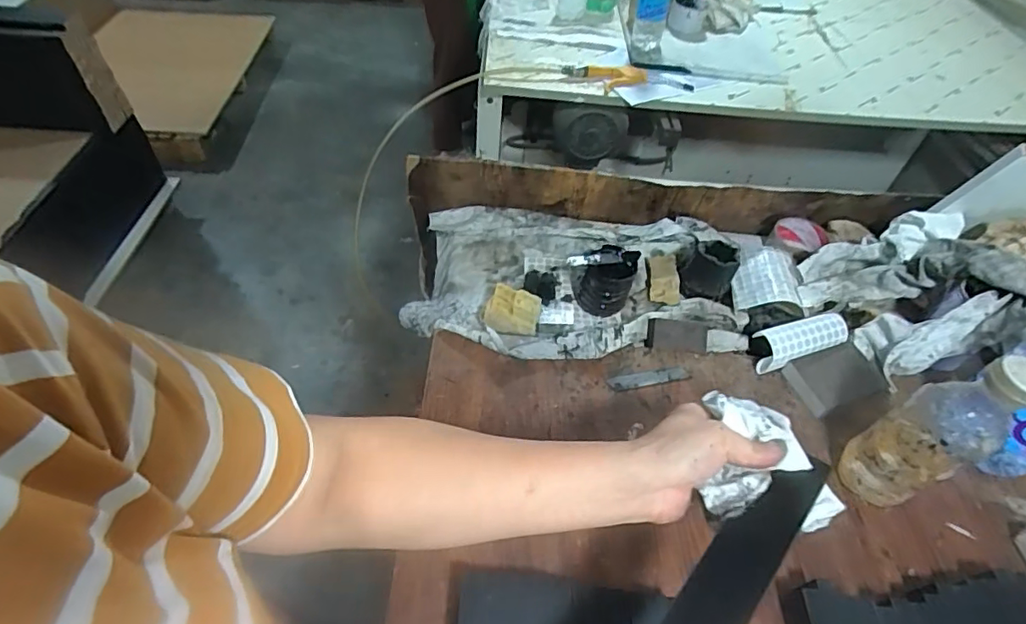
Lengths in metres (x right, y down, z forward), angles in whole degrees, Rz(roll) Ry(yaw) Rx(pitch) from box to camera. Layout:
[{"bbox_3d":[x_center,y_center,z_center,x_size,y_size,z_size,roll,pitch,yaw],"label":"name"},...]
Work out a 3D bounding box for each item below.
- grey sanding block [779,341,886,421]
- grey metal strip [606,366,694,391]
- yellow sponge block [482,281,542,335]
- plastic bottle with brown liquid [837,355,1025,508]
[{"bbox_3d":[0.384,0.077,0.643,0.112,0.016,0.067,-14,54,-15],"label":"grey sanding block"},{"bbox_3d":[0.162,0.079,0.647,0.101,0.004,0.021,-6,52,-9],"label":"grey metal strip"},{"bbox_3d":[-0.001,-0.003,0.688,0.069,0.026,0.059,22,46,-16],"label":"yellow sponge block"},{"bbox_3d":[0.381,0.114,0.500,0.064,0.210,0.061,24,54,14],"label":"plastic bottle with brown liquid"}]

